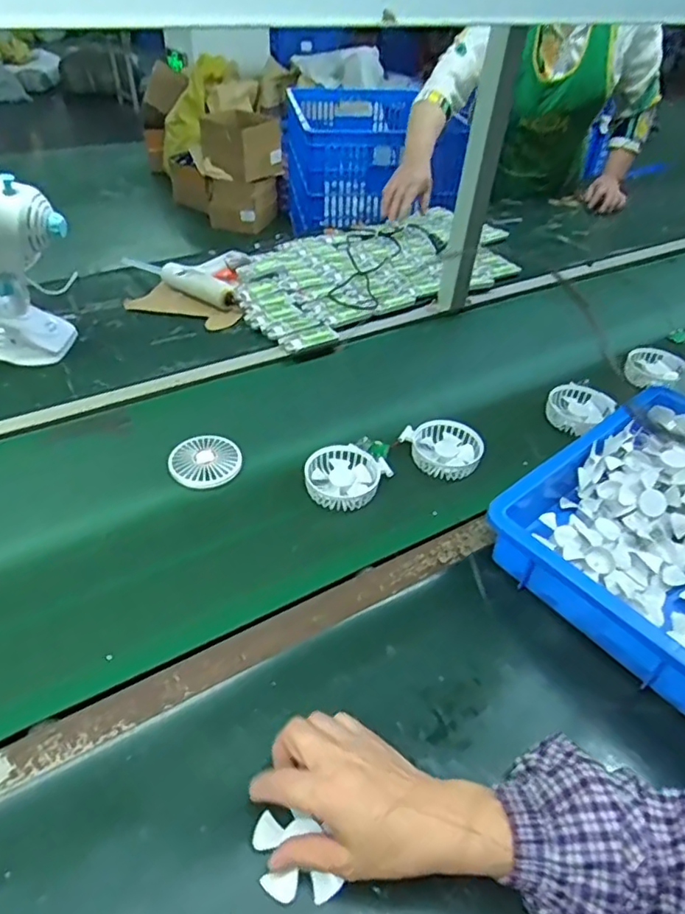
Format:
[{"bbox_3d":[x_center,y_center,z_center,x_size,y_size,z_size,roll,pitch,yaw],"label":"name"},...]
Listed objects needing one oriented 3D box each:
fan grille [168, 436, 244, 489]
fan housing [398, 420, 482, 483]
[{"bbox_3d":[-0.169,0.005,0.724,0.078,0.007,0.083,7,51,-8],"label":"fan grille"},{"bbox_3d":[0.130,-0.012,0.754,0.095,0.030,0.079,-4,41,-6],"label":"fan housing"}]

